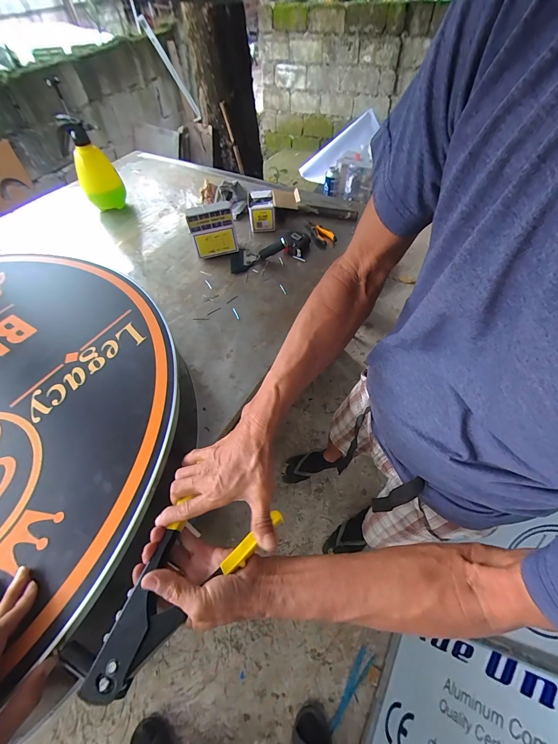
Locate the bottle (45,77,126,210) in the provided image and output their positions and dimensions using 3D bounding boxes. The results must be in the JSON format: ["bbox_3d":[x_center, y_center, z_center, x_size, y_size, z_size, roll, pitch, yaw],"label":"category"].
[{"bbox_3d":[-0.627,-0.715,1.006,0.129,0.353,0.106,-25,58,-15],"label":"bottle"}]

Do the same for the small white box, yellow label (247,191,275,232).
[{"bbox_3d":[-0.061,-0.542,1.030,0.085,0.082,0.126,-7,55,-3],"label":"small white box, yellow label"}]

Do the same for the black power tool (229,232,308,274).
[{"bbox_3d":[-0.026,-0.371,0.921,0.259,0.053,0.108,-13,56,-7],"label":"black power tool"}]

